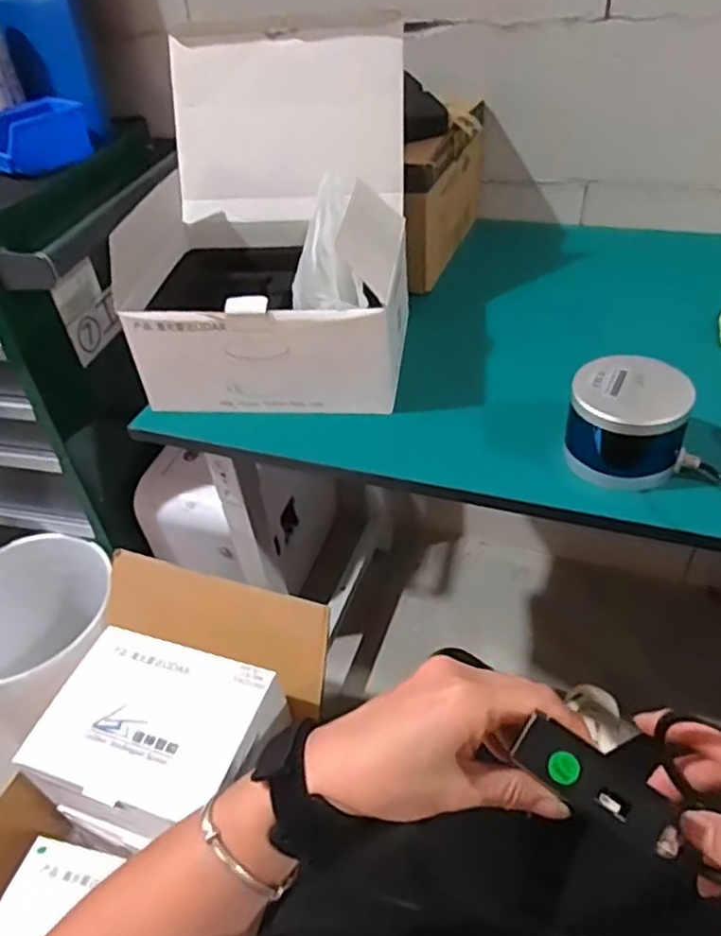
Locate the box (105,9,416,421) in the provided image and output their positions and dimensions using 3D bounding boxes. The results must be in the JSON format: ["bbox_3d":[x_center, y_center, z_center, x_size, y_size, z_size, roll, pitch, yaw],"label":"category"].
[{"bbox_3d":[-0.091,-0.266,0.736,0.264,0.288,0.294,1,41,10],"label":"box"}]

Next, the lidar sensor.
[{"bbox_3d":[0.240,-0.043,0.622,0.102,0.083,0.089,11,44,19],"label":"lidar sensor"}]

